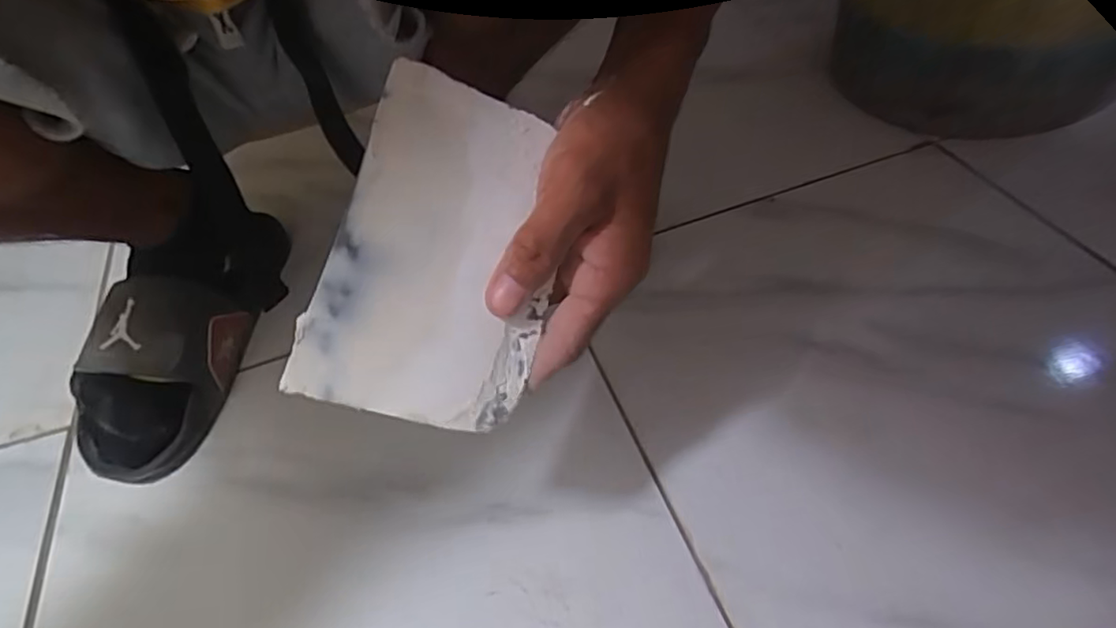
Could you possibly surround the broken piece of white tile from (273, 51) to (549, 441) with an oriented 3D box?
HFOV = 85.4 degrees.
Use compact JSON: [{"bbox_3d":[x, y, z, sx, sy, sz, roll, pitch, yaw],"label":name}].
[{"bbox_3d":[-0.045,-0.027,0.256,0.091,0.004,0.142,19,79,-20],"label":"broken piece of white tile"}]

